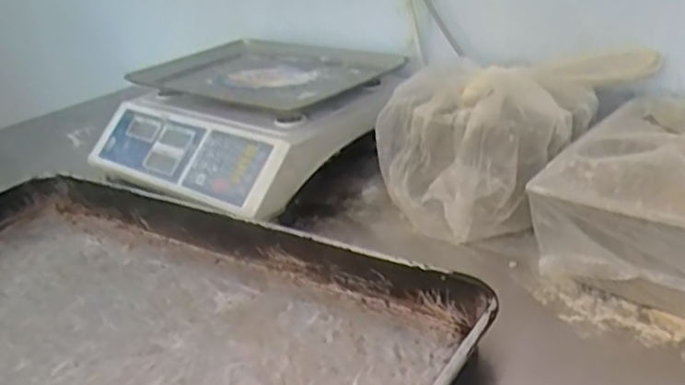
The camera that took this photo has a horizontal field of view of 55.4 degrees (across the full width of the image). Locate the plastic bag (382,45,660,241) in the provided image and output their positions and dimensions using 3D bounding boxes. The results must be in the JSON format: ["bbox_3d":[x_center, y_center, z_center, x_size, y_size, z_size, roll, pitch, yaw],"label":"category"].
[{"bbox_3d":[0.184,-0.063,0.707,0.248,0.144,0.185,-23,31,-30],"label":"plastic bag"}]

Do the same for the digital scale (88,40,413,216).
[{"bbox_3d":[-0.124,-0.098,0.880,0.357,0.114,0.327,18,35,39],"label":"digital scale"}]

